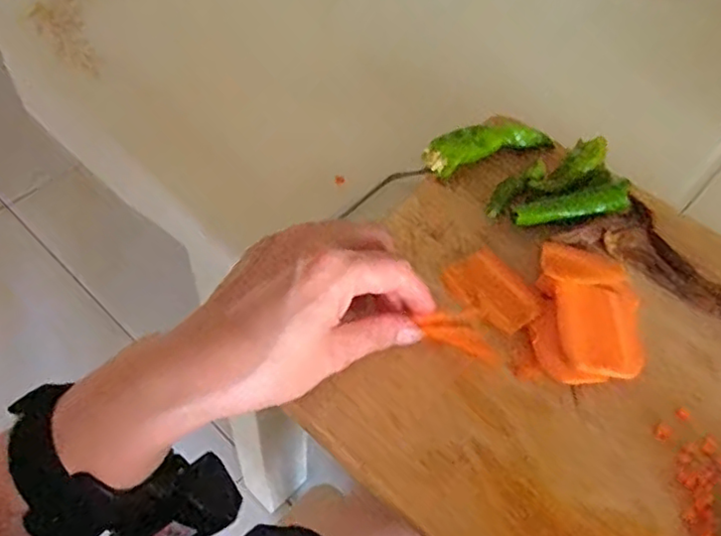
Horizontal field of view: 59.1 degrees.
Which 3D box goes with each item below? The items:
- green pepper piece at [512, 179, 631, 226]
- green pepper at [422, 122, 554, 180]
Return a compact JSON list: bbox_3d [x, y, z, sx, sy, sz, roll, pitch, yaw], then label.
[{"bbox_3d":[0.124,-0.035,0.366,0.074,0.009,0.018,-15,56,-16],"label":"green pepper piece"},{"bbox_3d":[0.080,-0.077,0.394,0.088,0.019,0.020,-20,58,-20],"label":"green pepper"}]

